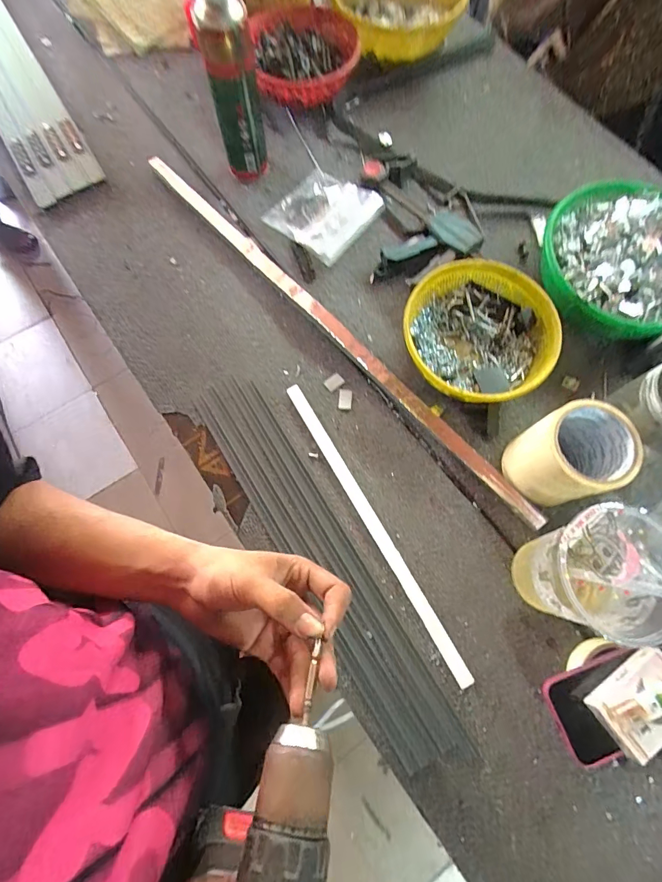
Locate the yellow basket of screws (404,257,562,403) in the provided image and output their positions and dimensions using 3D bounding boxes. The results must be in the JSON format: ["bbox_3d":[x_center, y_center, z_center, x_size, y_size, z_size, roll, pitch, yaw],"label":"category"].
[{"bbox_3d":[0.187,-0.135,0.523,0.187,0.050,0.186,-2,73,-1],"label":"yellow basket of screws"}]

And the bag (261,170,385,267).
[{"bbox_3d":[-0.011,-0.349,0.614,0.132,0.028,0.129,43,78,11],"label":"bag"}]

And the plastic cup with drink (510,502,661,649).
[{"bbox_3d":[0.257,0.128,0.419,0.112,0.139,0.106,0,73,0],"label":"plastic cup with drink"}]

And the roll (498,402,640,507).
[{"bbox_3d":[0.262,0.018,0.454,0.087,0.109,0.090,0,73,0],"label":"roll"}]

